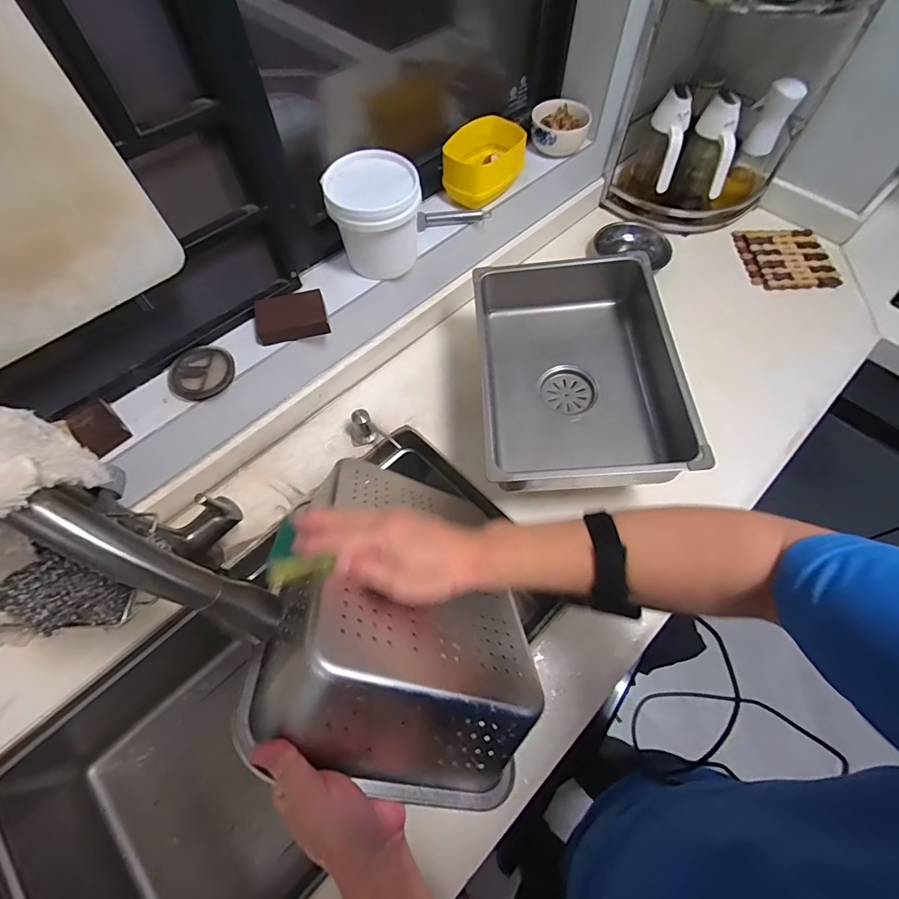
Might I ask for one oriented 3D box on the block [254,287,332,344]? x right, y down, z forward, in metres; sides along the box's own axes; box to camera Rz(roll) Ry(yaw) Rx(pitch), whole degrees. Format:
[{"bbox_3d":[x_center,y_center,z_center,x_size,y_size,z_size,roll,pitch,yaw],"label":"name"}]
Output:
[{"bbox_3d":[-0.217,-0.183,0.624,0.092,0.024,0.068,-14,63,-6],"label":"block"}]

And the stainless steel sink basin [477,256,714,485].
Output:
[{"bbox_3d":[0.170,-0.100,0.648,0.251,0.146,0.349,-2,62,0],"label":"stainless steel sink basin"}]

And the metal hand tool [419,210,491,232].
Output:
[{"bbox_3d":[0.006,-0.376,0.726,0.117,0.016,0.023,-10,63,-4],"label":"metal hand tool"}]

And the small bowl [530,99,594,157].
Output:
[{"bbox_3d":[0.193,-0.563,0.782,0.095,0.044,0.087,0,62,1],"label":"small bowl"}]

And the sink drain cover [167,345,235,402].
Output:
[{"bbox_3d":[-0.327,-0.104,0.589,0.082,0.018,0.076,-32,66,-15],"label":"sink drain cover"}]

